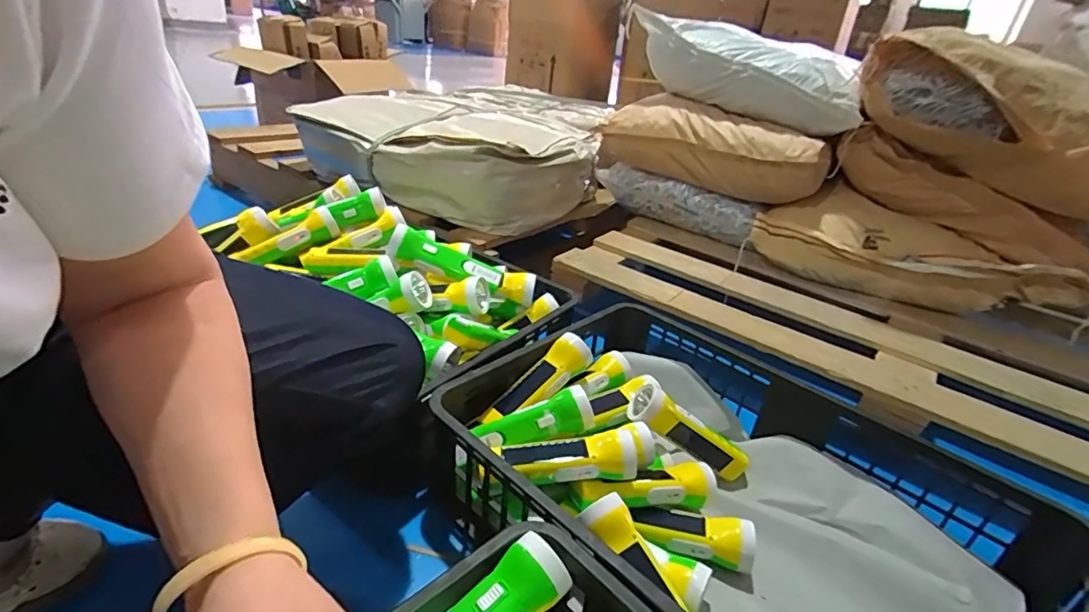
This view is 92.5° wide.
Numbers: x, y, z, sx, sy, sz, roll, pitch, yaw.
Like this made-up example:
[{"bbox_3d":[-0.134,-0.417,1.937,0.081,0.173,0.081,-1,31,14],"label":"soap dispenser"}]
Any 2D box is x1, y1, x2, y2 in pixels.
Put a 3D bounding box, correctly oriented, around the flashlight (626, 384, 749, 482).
[{"bbox_3d":[0.183,0.169,0.656,0.162,0.046,0.055,36,29,-7],"label":"flashlight"}]

